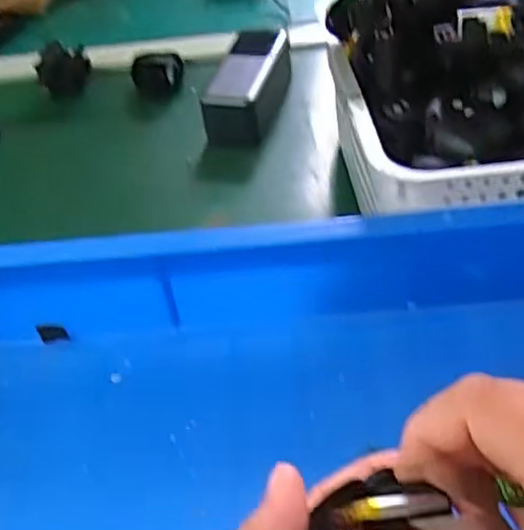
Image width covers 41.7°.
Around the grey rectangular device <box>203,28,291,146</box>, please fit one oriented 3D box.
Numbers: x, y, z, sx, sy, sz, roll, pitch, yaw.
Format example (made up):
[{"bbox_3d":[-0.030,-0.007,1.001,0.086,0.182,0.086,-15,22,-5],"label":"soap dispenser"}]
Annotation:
[{"bbox_3d":[-0.009,-0.174,0.669,0.063,0.049,0.148,8,47,14],"label":"grey rectangular device"}]

